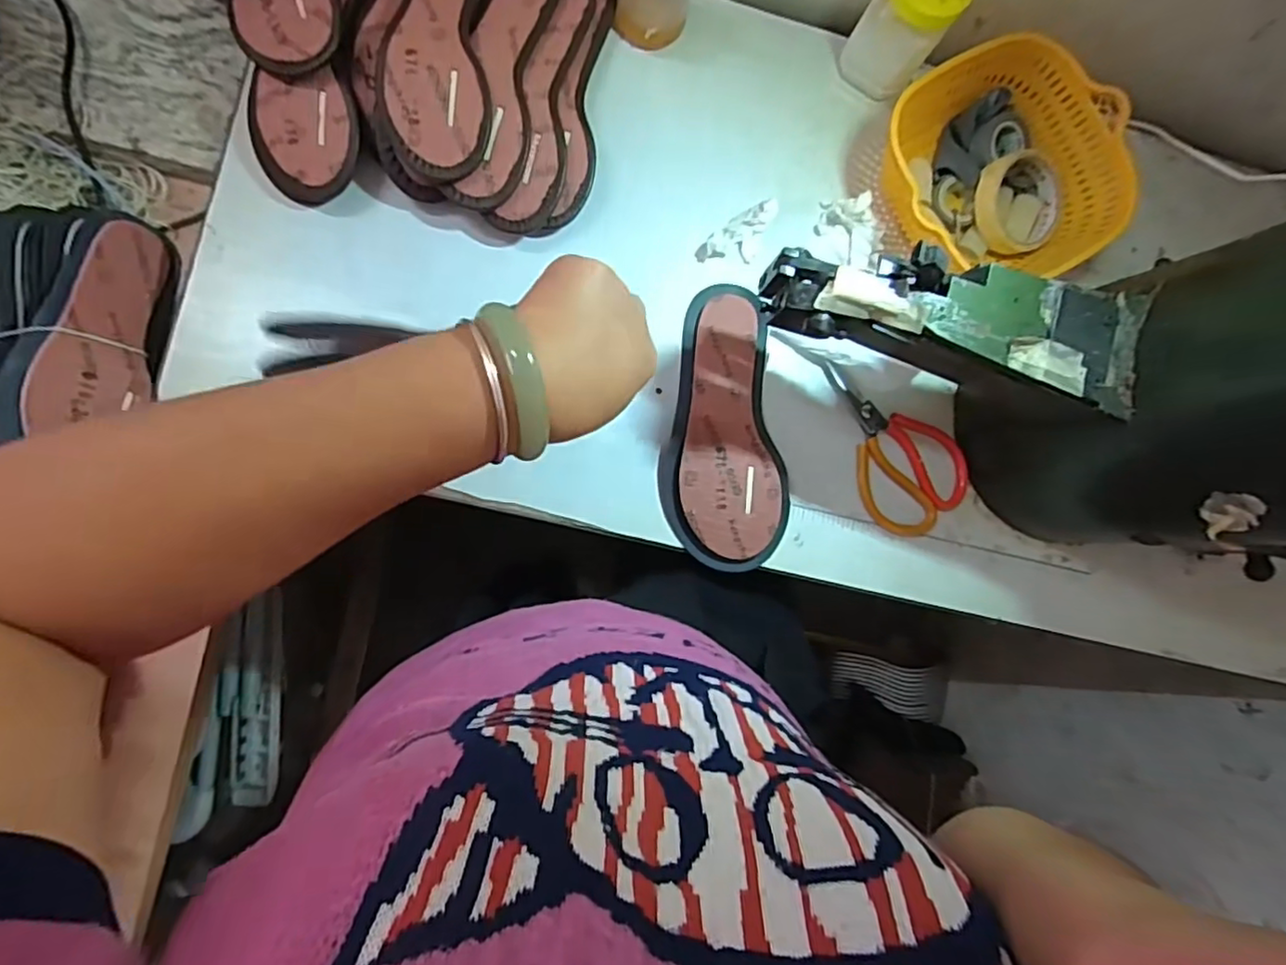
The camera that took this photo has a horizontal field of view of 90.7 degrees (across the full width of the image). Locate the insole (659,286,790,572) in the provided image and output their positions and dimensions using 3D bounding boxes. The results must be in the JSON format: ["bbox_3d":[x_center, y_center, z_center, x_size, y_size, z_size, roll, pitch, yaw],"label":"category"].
[{"bbox_3d":[0.069,-0.050,0.581,0.108,0.030,0.254,-6,85,-6],"label":"insole"}]

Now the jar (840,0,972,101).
[{"bbox_3d":[0.233,-0.411,0.571,0.073,0.119,0.062,39,82,-2],"label":"jar"}]

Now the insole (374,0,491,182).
[{"bbox_3d":[-0.175,-0.376,0.529,0.087,0.028,0.237,-2,85,-7],"label":"insole"}]

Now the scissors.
[{"bbox_3d":[0.221,-0.056,0.600,0.097,0.014,0.221,-32,89,-9],"label":"scissors"}]

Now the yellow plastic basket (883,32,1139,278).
[{"bbox_3d":[0.321,-0.281,0.591,0.216,0.085,0.206,-12,86,-8],"label":"yellow plastic basket"}]

